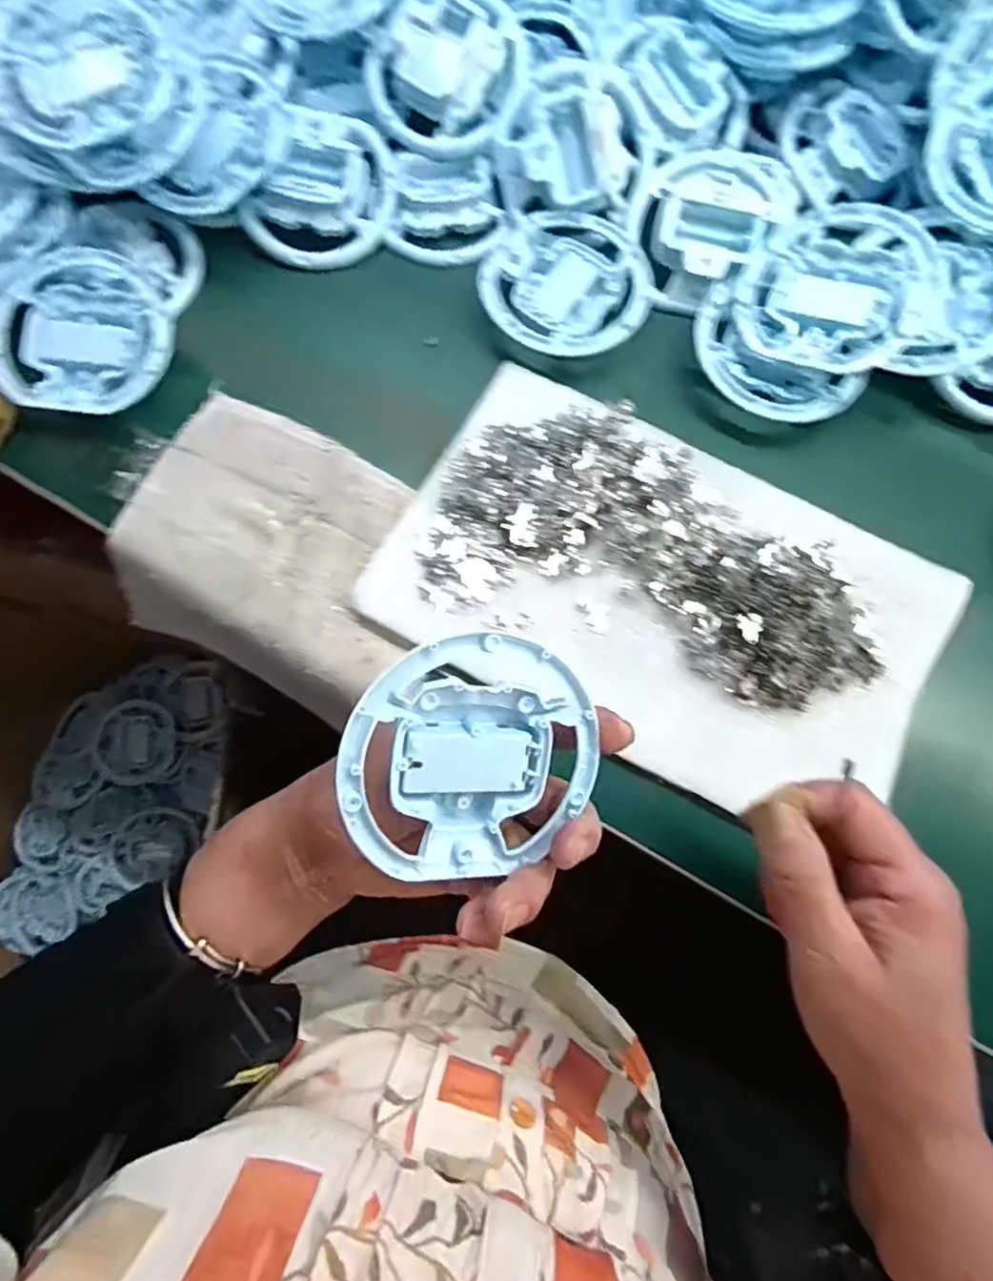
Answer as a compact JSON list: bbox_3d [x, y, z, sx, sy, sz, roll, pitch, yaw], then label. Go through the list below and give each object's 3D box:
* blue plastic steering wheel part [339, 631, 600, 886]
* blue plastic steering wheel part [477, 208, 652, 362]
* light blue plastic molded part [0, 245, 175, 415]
[{"bbox_3d":[-0.010,0.046,0.255,0.101,0.020,0.098,-5,103,-20],"label":"blue plastic steering wheel part"},{"bbox_3d":[0.045,-0.228,0.401,0.106,0.013,0.102,0,77,-1],"label":"blue plastic steering wheel part"},{"bbox_3d":[-0.254,-0.186,0.382,0.102,0.020,0.106,-26,78,-6],"label":"light blue plastic molded part"}]

